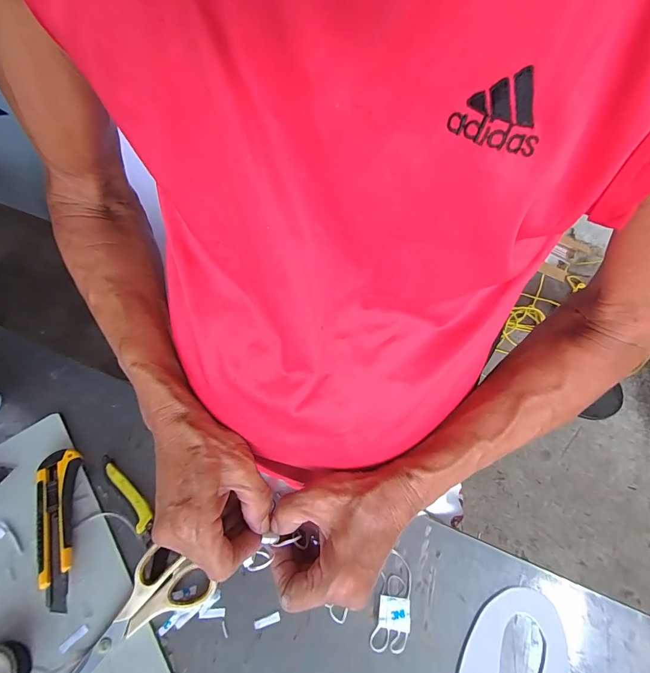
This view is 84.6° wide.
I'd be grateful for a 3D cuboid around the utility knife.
[{"bbox_3d":[-0.289,0.203,0.385,0.037,0.022,0.158,-14,57,-11],"label":"utility knife"}]

